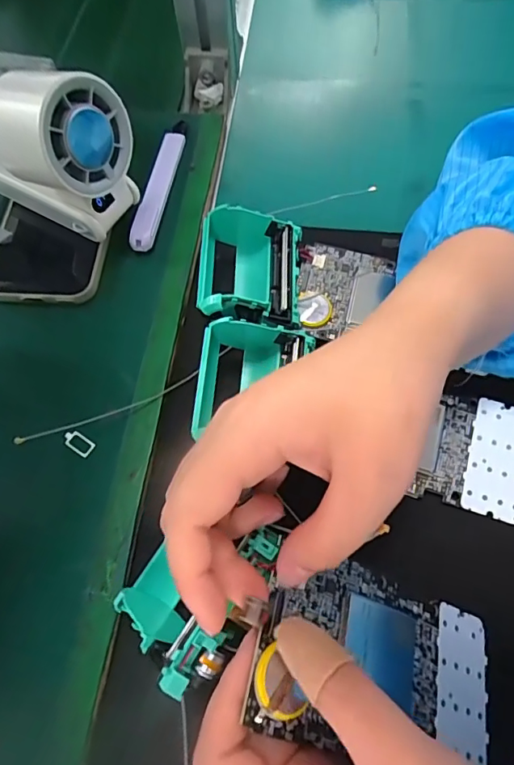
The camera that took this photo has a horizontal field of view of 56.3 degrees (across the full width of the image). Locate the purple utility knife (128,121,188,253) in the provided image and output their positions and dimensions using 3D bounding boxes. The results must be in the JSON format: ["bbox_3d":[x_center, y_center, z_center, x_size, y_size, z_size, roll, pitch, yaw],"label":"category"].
[{"bbox_3d":[-0.070,-0.149,0.353,0.016,0.013,0.128,8,66,5],"label":"purple utility knife"}]

